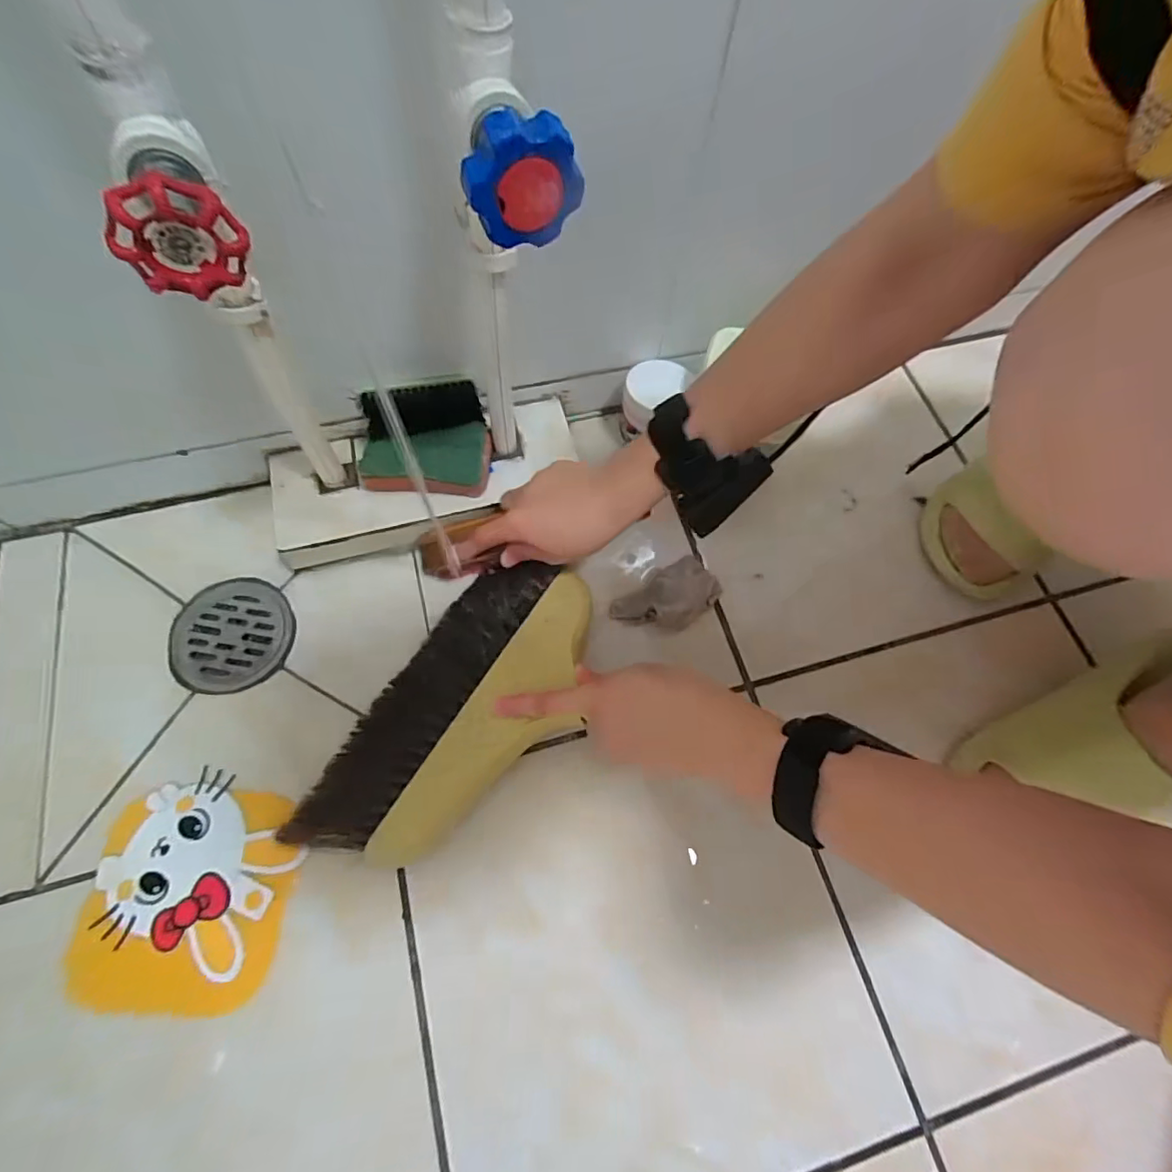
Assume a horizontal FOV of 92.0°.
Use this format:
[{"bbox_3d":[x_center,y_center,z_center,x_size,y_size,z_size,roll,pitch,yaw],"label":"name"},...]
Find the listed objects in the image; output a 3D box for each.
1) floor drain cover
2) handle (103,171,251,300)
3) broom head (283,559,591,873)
[{"bbox_3d":[-0.305,0.042,0.487,0.099,0.004,0.098,-5,67,-5],"label":"floor drain cover"},{"bbox_3d":[-0.165,-0.140,0.230,0.046,0.045,0.008,-23,70,-11],"label":"handle"},{"bbox_3d":[-0.098,0.094,0.440,0.124,0.038,0.272,34,71,12],"label":"broom head"}]

